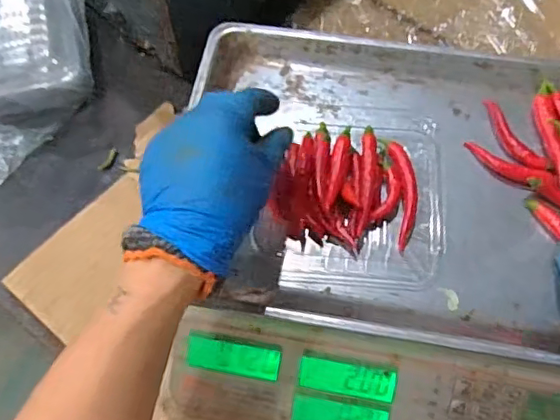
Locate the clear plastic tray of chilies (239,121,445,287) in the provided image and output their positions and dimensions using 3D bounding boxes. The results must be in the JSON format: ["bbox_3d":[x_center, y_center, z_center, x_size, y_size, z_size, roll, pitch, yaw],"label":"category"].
[{"bbox_3d":[0.050,-0.012,0.419,0.137,0.023,0.130,2,67,3],"label":"clear plastic tray of chilies"}]

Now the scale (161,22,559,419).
[{"bbox_3d":[0.089,0.028,0.453,0.334,0.113,0.324,7,68,5],"label":"scale"}]

